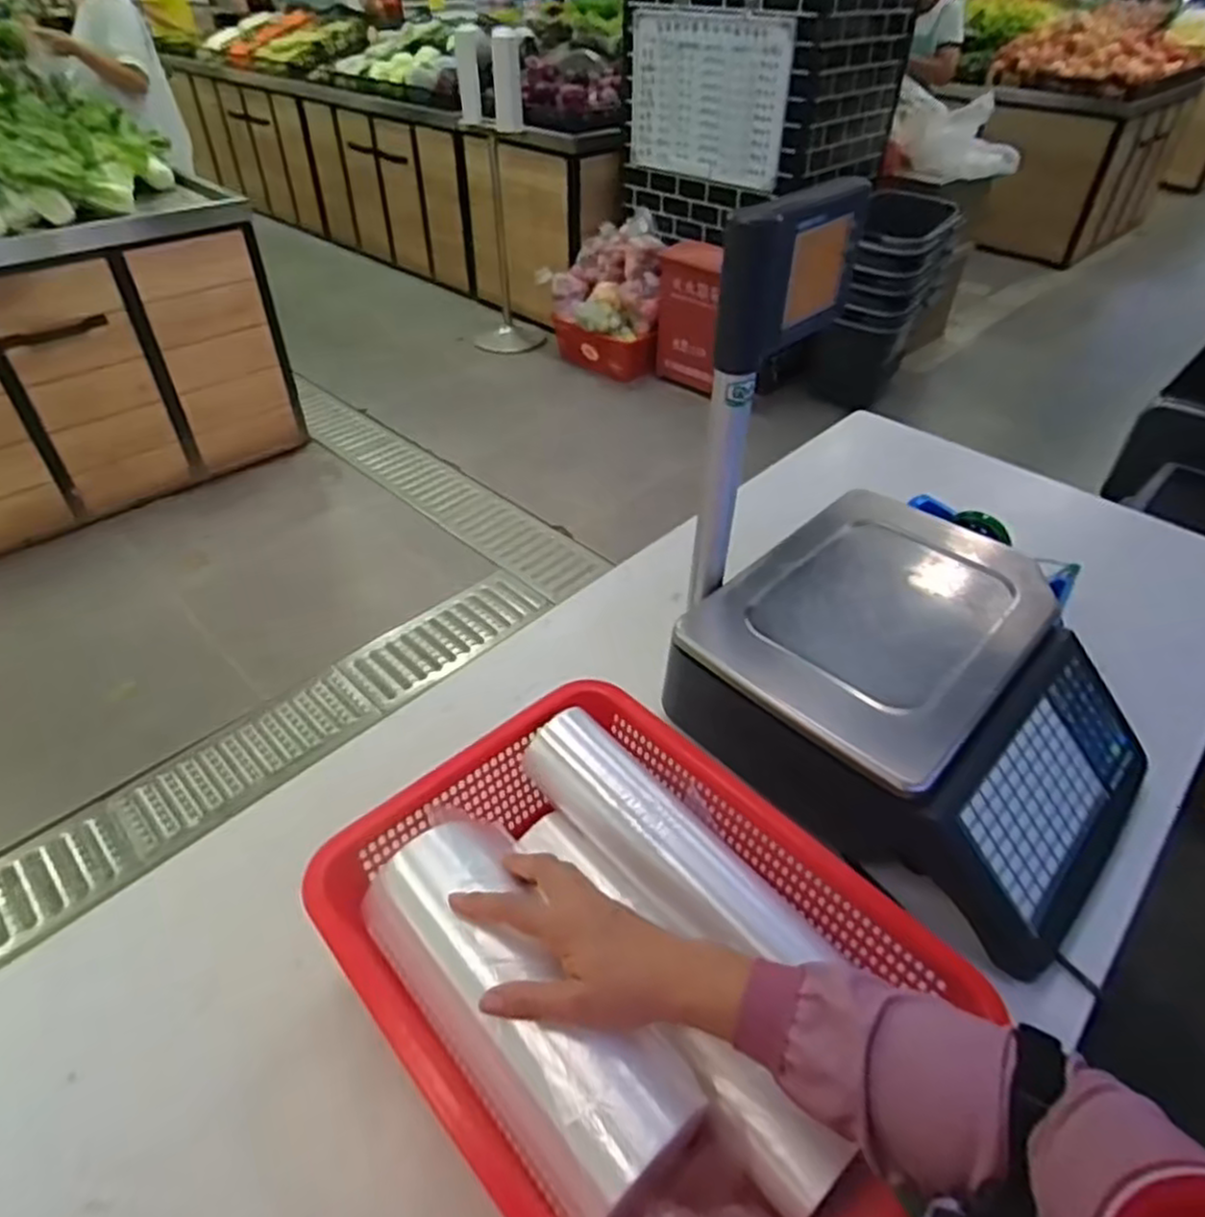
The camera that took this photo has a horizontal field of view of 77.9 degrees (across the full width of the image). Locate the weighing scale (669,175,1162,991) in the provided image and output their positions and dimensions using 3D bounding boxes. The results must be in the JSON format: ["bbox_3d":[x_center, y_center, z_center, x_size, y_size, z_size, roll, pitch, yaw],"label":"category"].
[{"bbox_3d":[0.315,-0.058,0.657,0.417,0.440,0.417,33,51,31],"label":"weighing scale"}]

